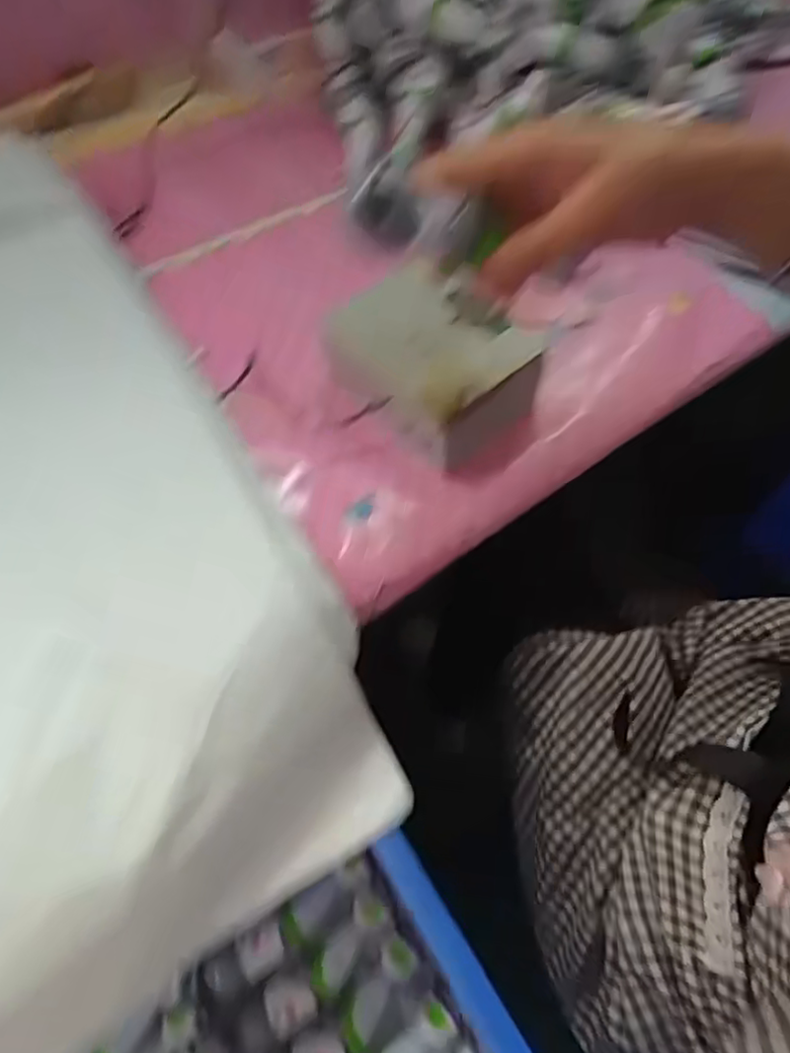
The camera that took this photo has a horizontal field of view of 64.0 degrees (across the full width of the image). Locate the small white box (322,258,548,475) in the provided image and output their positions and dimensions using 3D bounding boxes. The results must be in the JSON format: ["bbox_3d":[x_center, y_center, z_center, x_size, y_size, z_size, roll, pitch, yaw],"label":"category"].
[{"bbox_3d":[0.032,-0.106,0.422,0.093,0.061,0.120,-41,66,-18],"label":"small white box"}]

